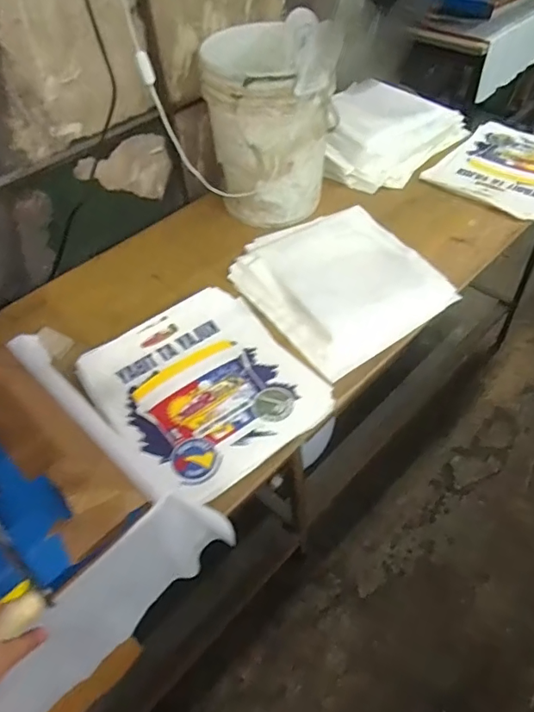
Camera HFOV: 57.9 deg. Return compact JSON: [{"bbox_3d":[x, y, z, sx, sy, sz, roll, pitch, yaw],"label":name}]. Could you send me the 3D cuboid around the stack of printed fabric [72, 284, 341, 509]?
[{"bbox_3d":[-0.118,0.051,0.920,0.368,0.041,0.402,-34,55,-22],"label":"stack of printed fabric"}]

